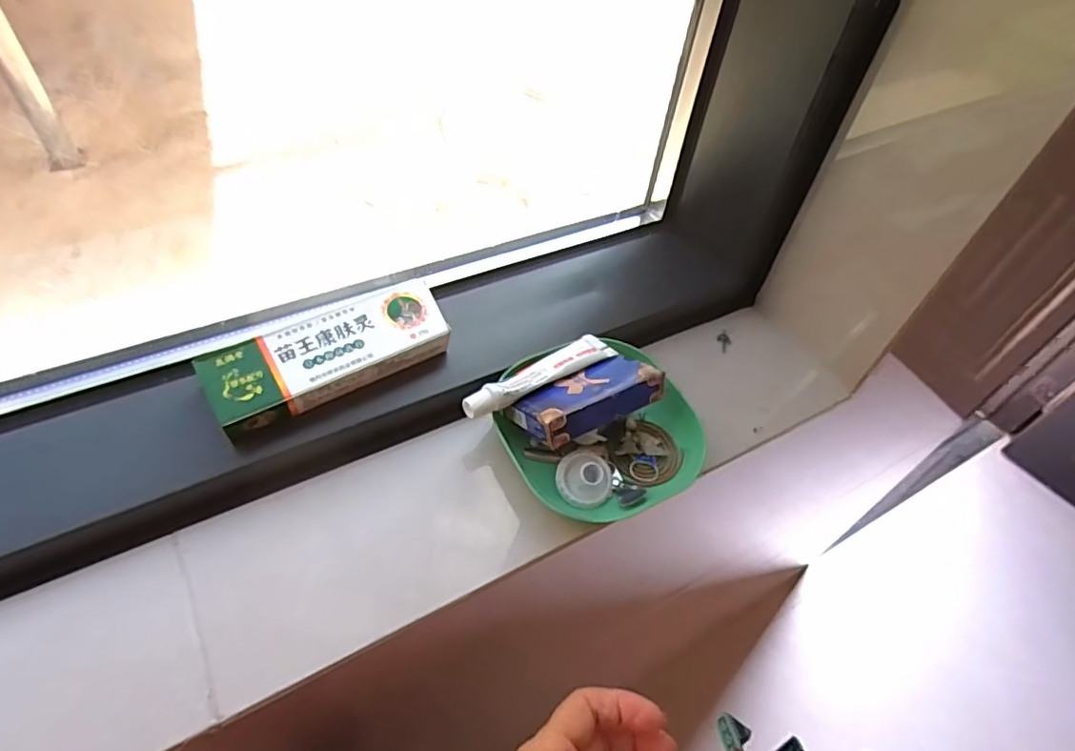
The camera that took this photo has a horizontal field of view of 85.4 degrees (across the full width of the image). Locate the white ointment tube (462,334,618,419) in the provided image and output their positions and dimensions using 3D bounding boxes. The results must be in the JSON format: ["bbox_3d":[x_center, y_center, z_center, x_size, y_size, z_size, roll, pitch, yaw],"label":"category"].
[{"bbox_3d":[0.003,-0.001,0.382,0.114,0.014,0.025,-30,59,-28],"label":"white ointment tube"}]

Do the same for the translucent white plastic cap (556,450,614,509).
[{"bbox_3d":[0.031,0.062,0.366,0.035,0.022,0.035,3,50,-4],"label":"translucent white plastic cap"}]

